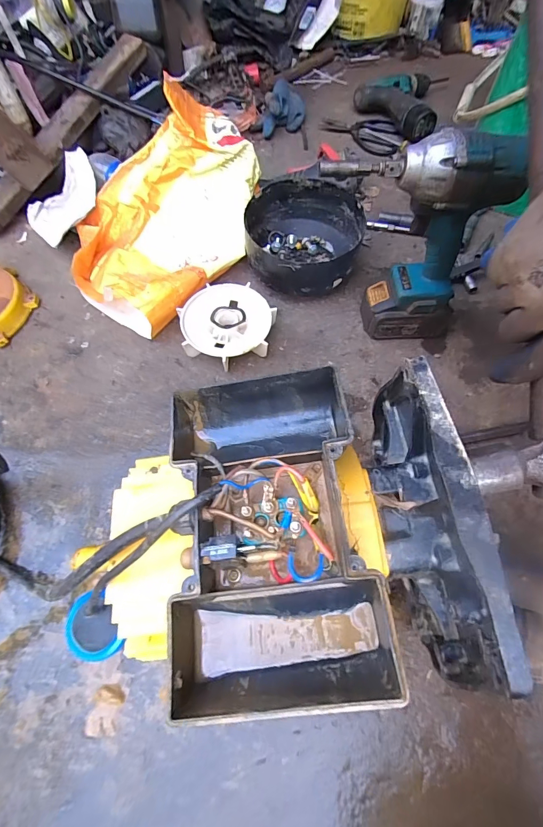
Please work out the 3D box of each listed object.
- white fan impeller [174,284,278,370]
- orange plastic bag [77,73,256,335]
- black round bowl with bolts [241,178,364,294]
[{"bbox_3d":[-0.063,-0.120,0.520,0.127,0.039,0.124,0,65,0],"label":"white fan impeller"},{"bbox_3d":[-0.158,-0.307,0.559,0.238,0.122,0.344,32,69,14],"label":"orange plastic bag"},{"bbox_3d":[0.049,-0.256,0.559,0.165,0.086,0.172,1,65,1],"label":"black round bowl with bolts"}]

